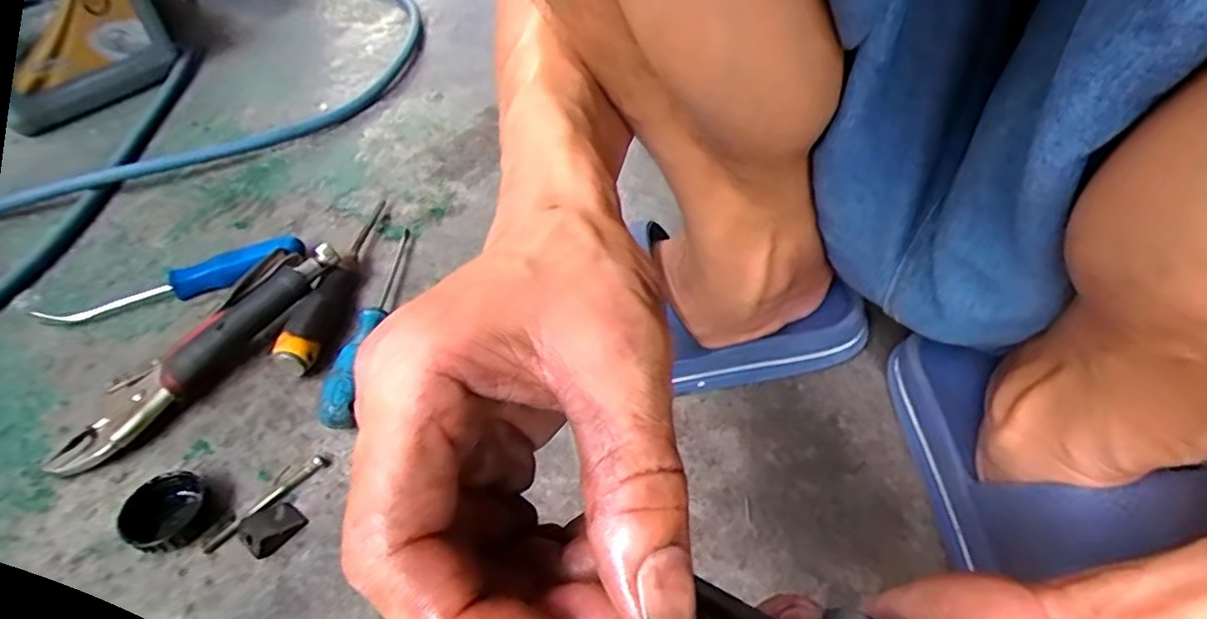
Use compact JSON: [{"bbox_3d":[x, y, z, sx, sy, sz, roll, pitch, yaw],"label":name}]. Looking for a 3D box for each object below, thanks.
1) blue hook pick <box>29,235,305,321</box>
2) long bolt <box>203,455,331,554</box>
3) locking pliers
[{"bbox_3d":[-0.340,-0.022,0.514,0.195,0.027,0.033,-15,46,-11],"label":"blue hook pick"},{"bbox_3d":[-0.200,0.114,0.385,0.011,0.007,0.078,33,56,31],"label":"long bolt"},{"bbox_3d":[-0.287,0.024,0.457,0.063,0.038,0.214,24,52,26],"label":"locking pliers"}]

